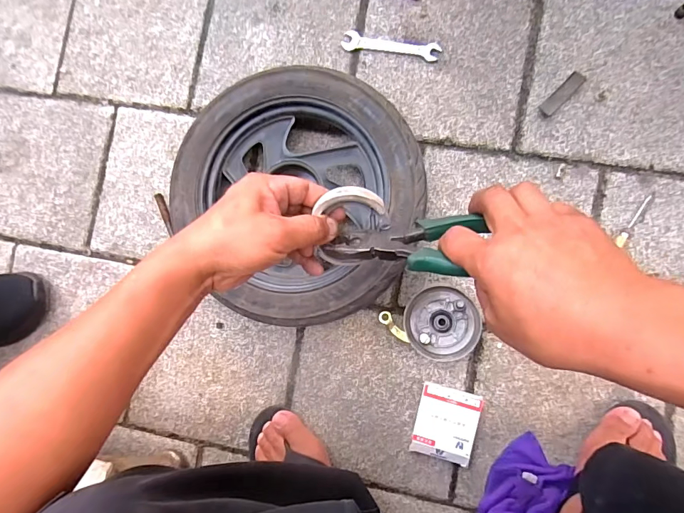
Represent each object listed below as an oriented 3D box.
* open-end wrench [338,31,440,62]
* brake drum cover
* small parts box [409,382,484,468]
[{"bbox_3d":[0.074,-0.316,0.610,0.145,0.007,0.030,11,89,9],"label":"open-end wrench"},{"bbox_3d":[0.132,0.095,0.570,0.110,0.043,0.100,-38,83,5],"label":"brake drum cover"},{"bbox_3d":[0.145,0.234,0.570,0.081,0.026,0.100,14,89,9],"label":"small parts box"}]

